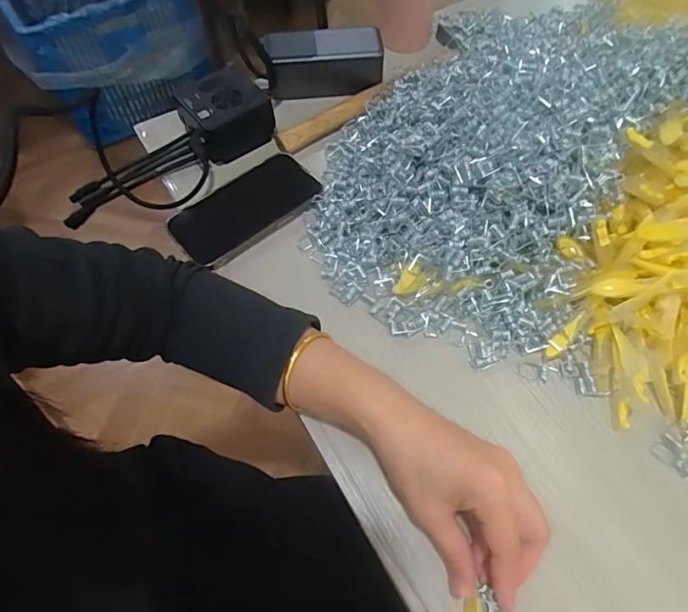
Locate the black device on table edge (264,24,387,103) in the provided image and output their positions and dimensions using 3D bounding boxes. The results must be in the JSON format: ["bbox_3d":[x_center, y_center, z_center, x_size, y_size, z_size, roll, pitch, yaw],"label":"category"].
[{"bbox_3d":[-0.020,-0.268,0.517,0.125,0.047,0.045,-5,62,-2],"label":"black device on table edge"}]

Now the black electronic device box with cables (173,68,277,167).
[{"bbox_3d":[-0.123,-0.198,0.489,0.083,0.052,0.071,-30,66,-14],"label":"black electronic device box with cables"}]

